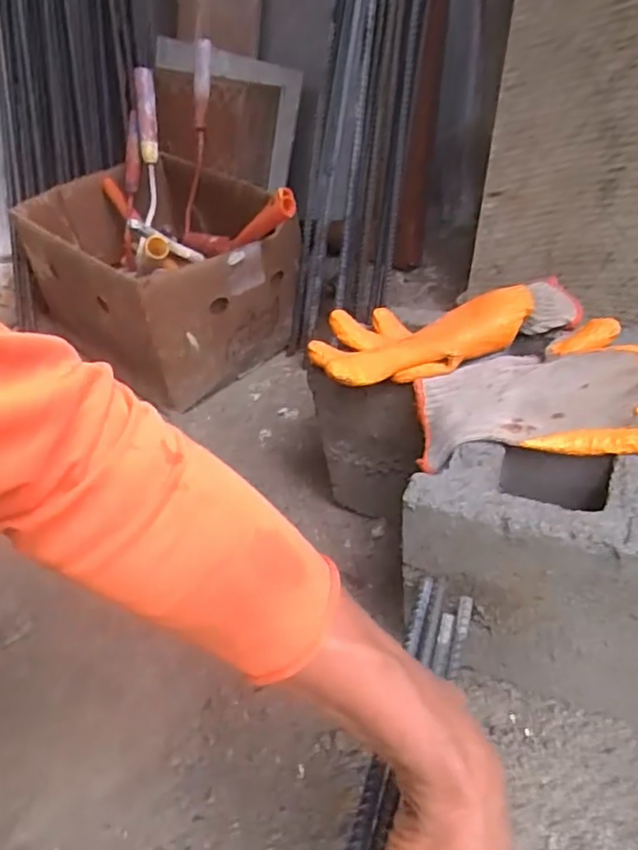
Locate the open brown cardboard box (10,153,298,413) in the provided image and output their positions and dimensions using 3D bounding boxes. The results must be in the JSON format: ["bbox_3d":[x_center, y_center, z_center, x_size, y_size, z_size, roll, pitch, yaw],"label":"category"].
[{"bbox_3d":[-0.233,-0.218,0.907,0.257,0.191,0.397,-29,45,-23],"label":"open brown cardboard box"}]

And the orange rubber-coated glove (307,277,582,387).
[{"bbox_3d":[0.109,-0.095,0.552,0.234,0.044,0.096,-14,41,-6],"label":"orange rubber-coated glove"}]

